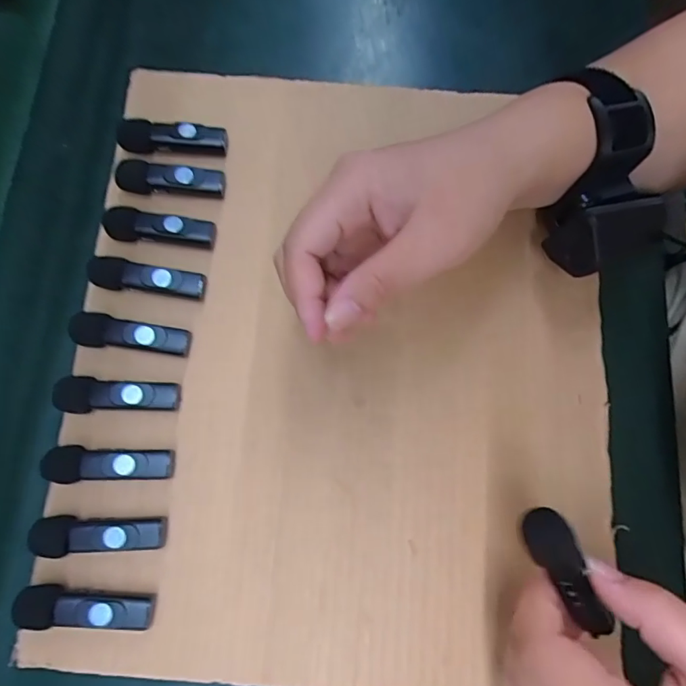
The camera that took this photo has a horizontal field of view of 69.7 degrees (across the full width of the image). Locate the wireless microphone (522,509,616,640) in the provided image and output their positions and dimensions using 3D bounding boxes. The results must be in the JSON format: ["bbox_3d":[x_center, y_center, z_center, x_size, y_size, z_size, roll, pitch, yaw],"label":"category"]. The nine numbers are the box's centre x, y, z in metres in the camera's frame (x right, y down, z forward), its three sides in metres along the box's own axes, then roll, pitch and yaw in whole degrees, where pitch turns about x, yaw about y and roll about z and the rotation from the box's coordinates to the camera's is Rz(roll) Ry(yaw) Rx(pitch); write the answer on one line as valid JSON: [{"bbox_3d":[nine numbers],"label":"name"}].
[{"bbox_3d":[0.095,0.098,0.207,0.018,0.018,0.060,-32,106,-8],"label":"wireless microphone"}]

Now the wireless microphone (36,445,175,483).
[{"bbox_3d":[-0.122,0.063,0.257,0.063,0.013,0.018,1,77,-1],"label":"wireless microphone"}]

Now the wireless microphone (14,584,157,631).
[{"bbox_3d":[-0.126,0.130,0.242,0.064,0.014,0.017,3,77,0],"label":"wireless microphone"}]

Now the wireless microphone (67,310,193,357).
[{"bbox_3d":[-0.117,-0.003,0.272,0.063,0.012,0.019,11,77,1],"label":"wireless microphone"}]

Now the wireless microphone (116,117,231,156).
[{"bbox_3d":[-0.104,-0.125,0.302,0.063,0.017,0.017,-1,77,-1],"label":"wireless microphone"}]

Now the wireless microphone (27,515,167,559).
[{"bbox_3d":[-0.123,0.098,0.250,0.064,0.015,0.018,2,77,-1],"label":"wireless microphone"}]

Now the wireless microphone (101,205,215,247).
[{"bbox_3d":[-0.107,-0.066,0.288,0.060,0.016,0.020,10,77,1],"label":"wireless microphone"}]

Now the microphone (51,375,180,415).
[{"bbox_3d":[-0.120,0.029,0.264,0.061,0.013,0.019,3,77,0],"label":"microphone"}]

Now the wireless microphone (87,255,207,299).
[{"bbox_3d":[-0.111,-0.037,0.281,0.062,0.014,0.019,8,77,1],"label":"wireless microphone"}]

